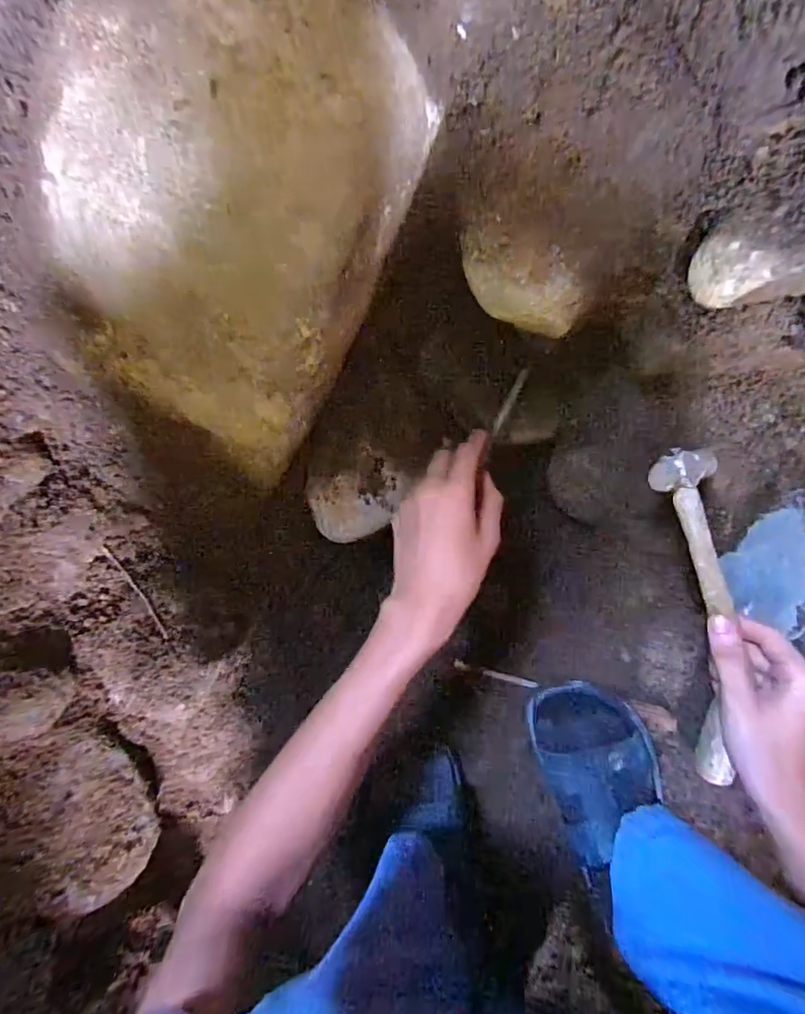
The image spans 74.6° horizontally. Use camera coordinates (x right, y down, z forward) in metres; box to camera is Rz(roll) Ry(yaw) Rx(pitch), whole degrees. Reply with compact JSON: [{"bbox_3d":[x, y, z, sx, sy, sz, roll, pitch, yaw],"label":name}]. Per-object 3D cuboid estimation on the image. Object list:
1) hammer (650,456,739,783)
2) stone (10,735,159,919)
[{"bbox_3d":[0.230,0.084,0.410,0.058,0.027,0.255,-4,89,1],"label":"hammer"},{"bbox_3d":[-0.260,0.261,0.440,0.080,0.057,0.147,-12,89,1],"label":"stone"}]

